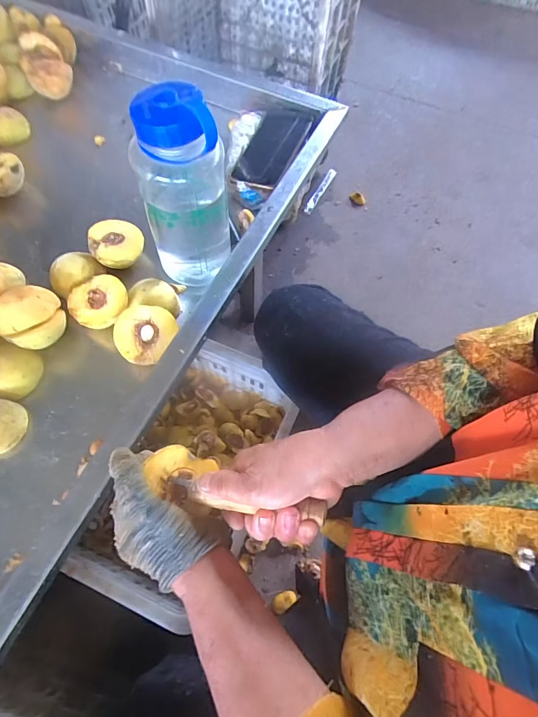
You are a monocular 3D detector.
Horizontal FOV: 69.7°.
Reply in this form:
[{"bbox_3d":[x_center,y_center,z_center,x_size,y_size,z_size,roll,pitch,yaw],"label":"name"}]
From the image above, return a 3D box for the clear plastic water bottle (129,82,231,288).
[{"bbox_3d":[-0.089,-0.174,0.415,0.089,0.209,0.080,1,64,-2],"label":"clear plastic water bottle"}]

